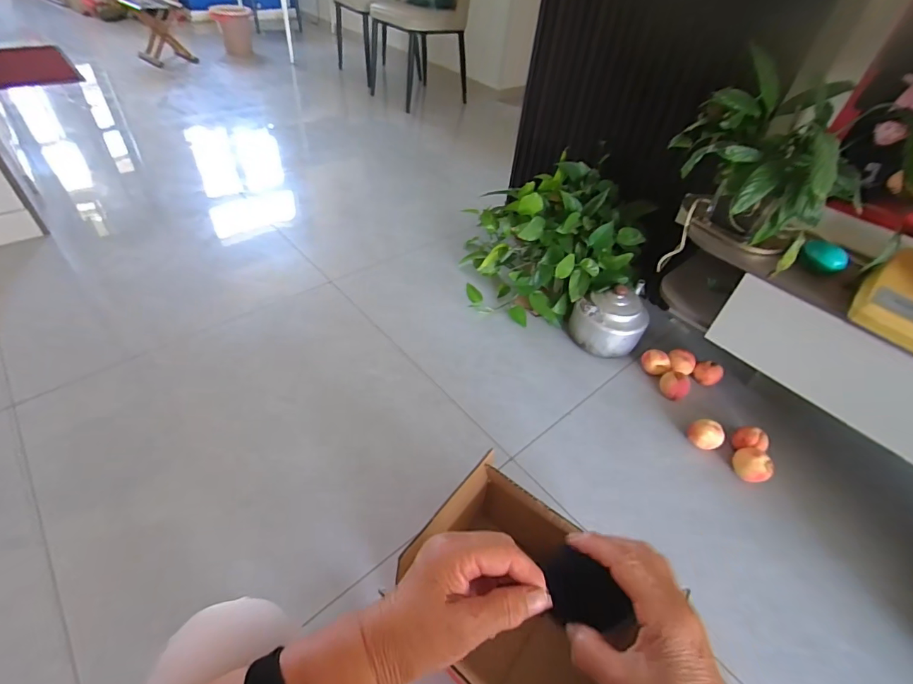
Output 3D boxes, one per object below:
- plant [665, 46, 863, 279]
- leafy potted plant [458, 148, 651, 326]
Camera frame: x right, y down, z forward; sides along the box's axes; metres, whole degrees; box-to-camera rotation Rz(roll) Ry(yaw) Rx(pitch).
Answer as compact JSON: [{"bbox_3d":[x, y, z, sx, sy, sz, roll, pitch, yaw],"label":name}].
[{"bbox_3d":[0.626,-0.358,0.921,0.262,0.323,0.346,-23,52,-27],"label":"plant"},{"bbox_3d":[0.290,-0.299,1.375,0.530,0.344,0.403,13,45,6],"label":"leafy potted plant"}]

